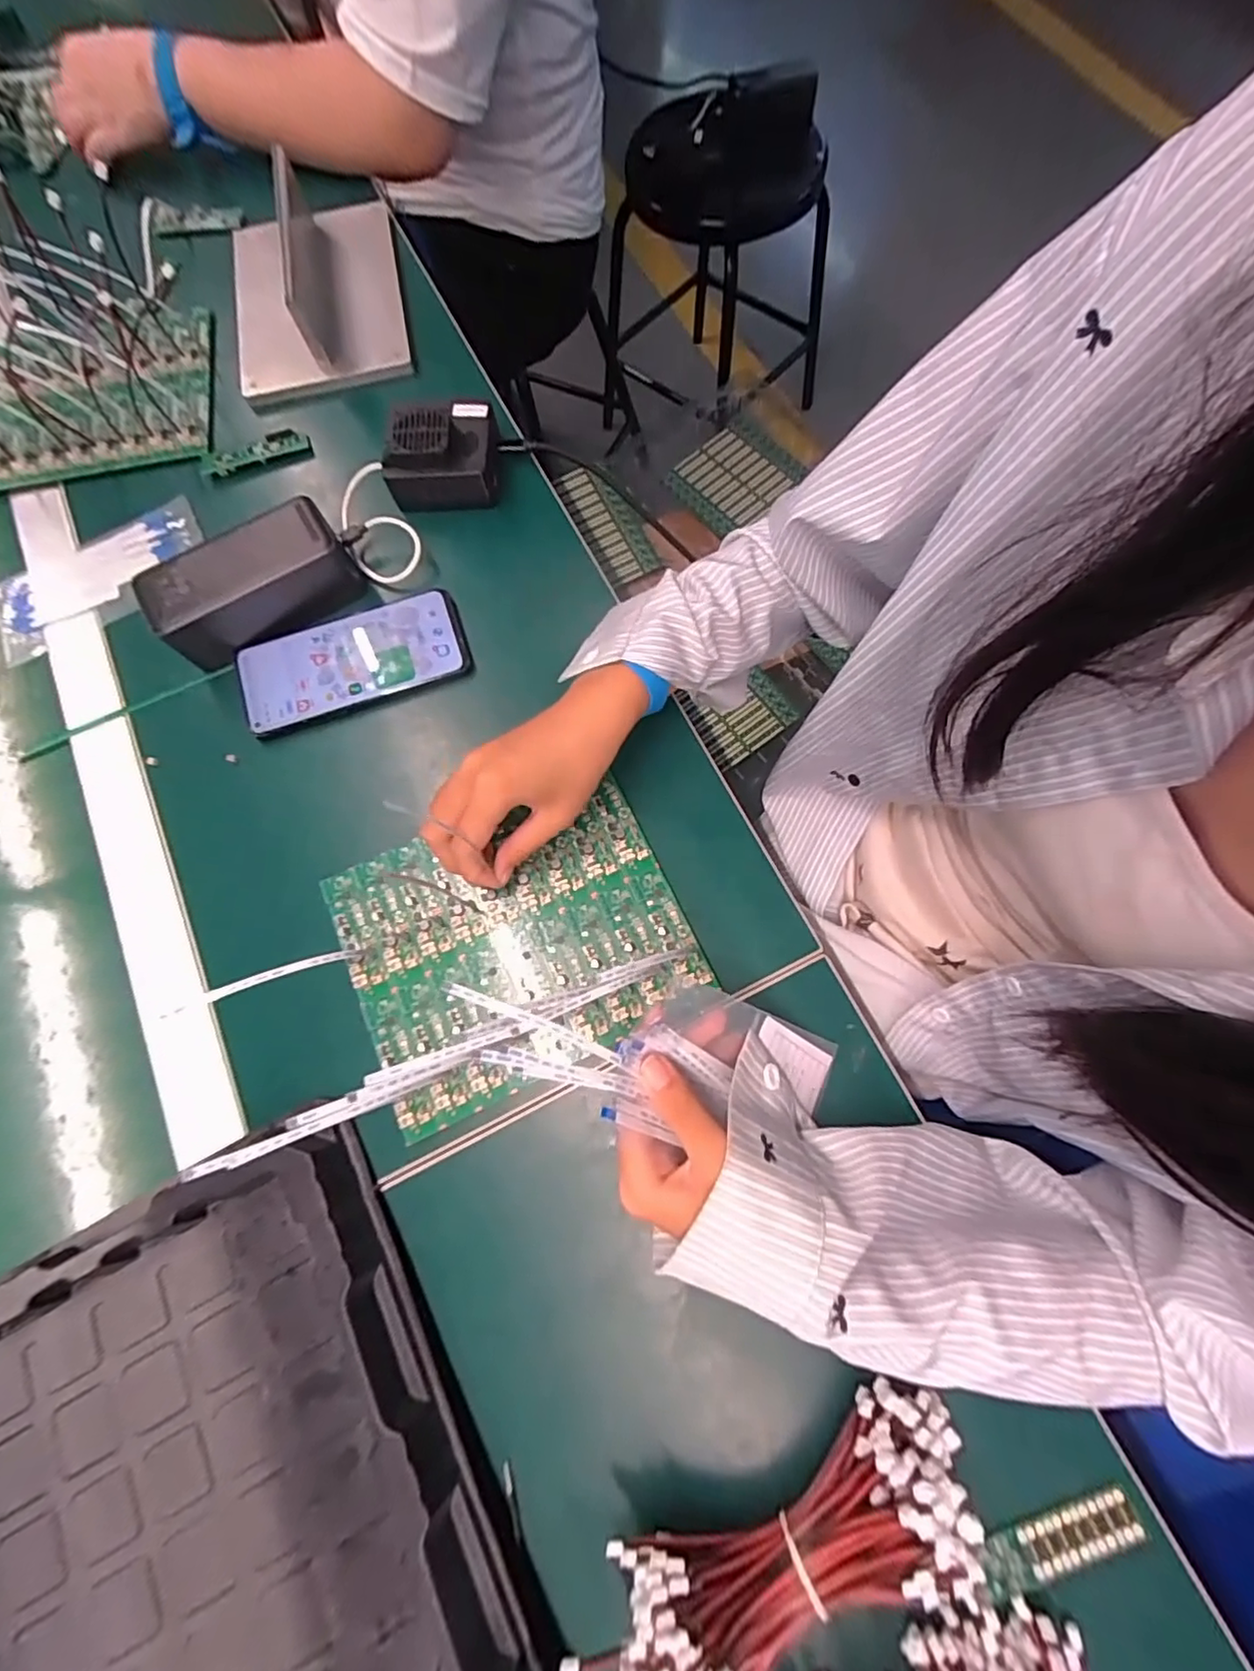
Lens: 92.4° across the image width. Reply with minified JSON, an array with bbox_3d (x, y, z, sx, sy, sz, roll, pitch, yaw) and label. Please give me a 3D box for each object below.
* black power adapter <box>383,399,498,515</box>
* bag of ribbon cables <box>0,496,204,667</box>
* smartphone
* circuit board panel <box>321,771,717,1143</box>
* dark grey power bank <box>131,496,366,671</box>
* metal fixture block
[{"bbox_3d":[-0.137,-0.286,0.447,0.079,0.045,0.065,-1,73,2],"label":"black power adapter"},{"bbox_3d":[-0.401,-0.196,0.457,0.160,0.010,0.077,-29,75,-4],"label":"bag of ribbon cables"},{"bbox_3d":[-0.194,-0.125,0.425,0.155,0.012,0.073,-18,75,-1],"label":"smartphone"},{"bbox_3d":[-0.069,0.061,0.366,0.195,0.013,0.157,-23,76,-6],"label":"circuit board panel"},{"bbox_3d":[-0.261,-0.176,0.420,0.132,0.046,0.057,-30,74,-7],"label":"dark grey power bank"},{"bbox_3d":[-0.266,-0.467,0.502,0.142,0.052,0.201,-12,75,0],"label":"metal fixture block"}]

